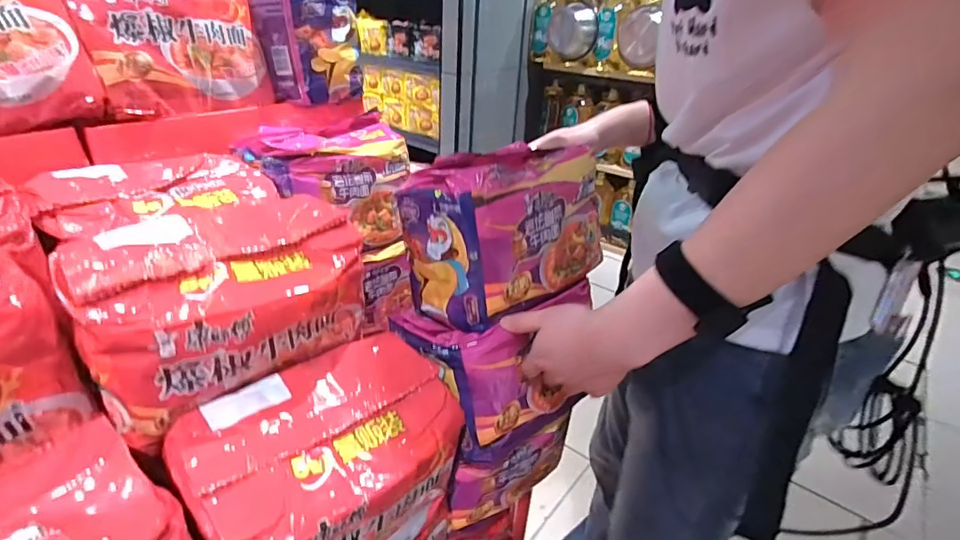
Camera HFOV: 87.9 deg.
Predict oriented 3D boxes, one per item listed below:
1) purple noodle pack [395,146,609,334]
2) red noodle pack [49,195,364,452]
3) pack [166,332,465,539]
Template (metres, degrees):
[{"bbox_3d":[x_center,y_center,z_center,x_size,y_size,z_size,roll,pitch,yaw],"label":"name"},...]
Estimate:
[{"bbox_3d":[0.032,-0.040,0.508,0.182,0.132,0.110,-22,37,-39],"label":"purple noodle pack"},{"bbox_3d":[-0.197,0.024,0.396,0.120,0.113,0.192,26,35,35],"label":"red noodle pack"},{"bbox_3d":[-0.119,0.171,0.414,0.120,0.153,0.198,27,36,36],"label":"pack"}]

